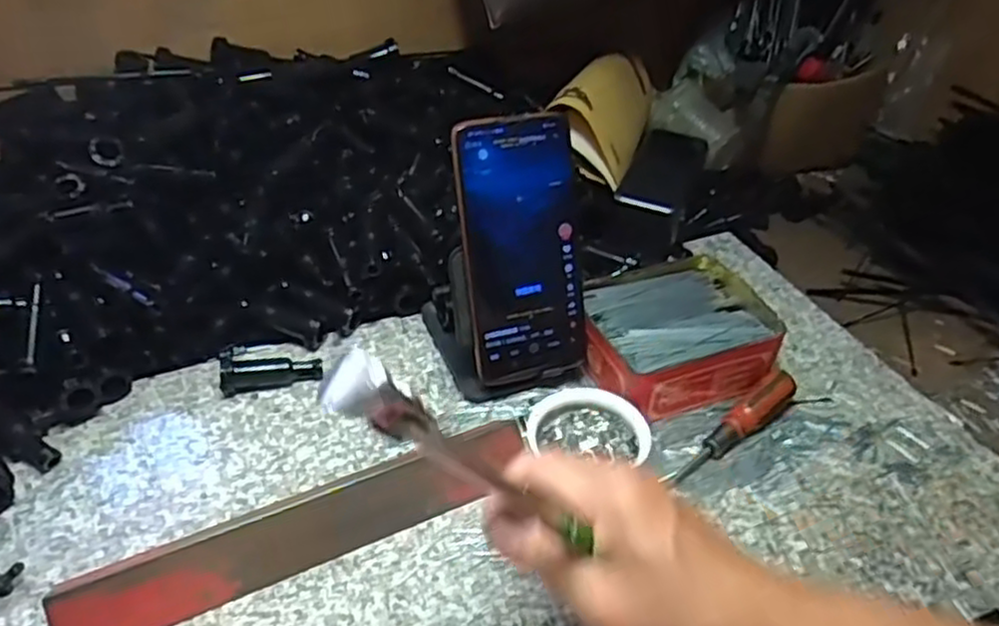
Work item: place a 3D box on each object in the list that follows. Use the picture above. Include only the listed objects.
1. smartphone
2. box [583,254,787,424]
[{"bbox_3d":[0.016,-0.038,0.476,0.075,0.167,0.006,-11,16,-18],"label":"smartphone"},{"bbox_3d":[0.121,0.017,0.525,0.130,0.047,0.108,-15,43,-17],"label":"box"}]

